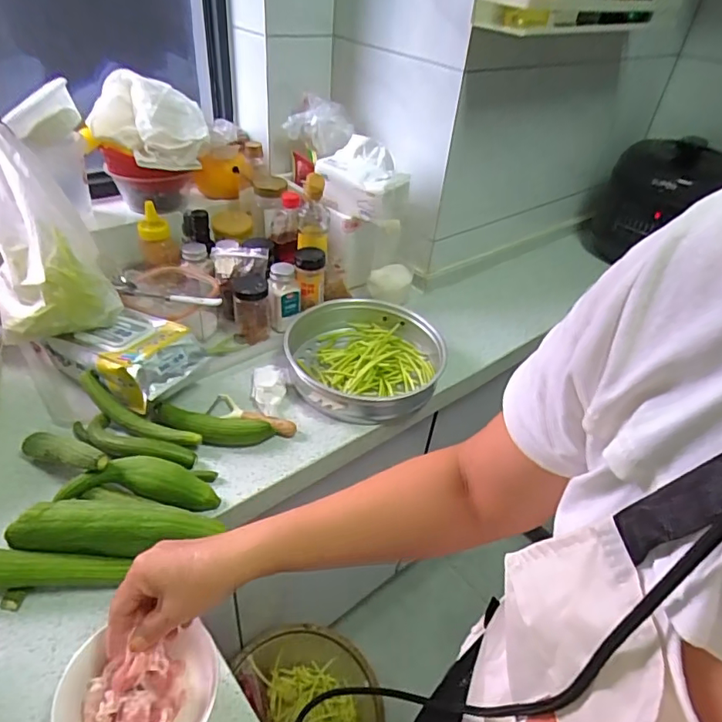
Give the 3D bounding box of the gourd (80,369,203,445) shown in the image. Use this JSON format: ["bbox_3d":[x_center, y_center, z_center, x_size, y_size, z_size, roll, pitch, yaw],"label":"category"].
[{"bbox_3d":[-0.305,0.070,0.701,0.182,0.050,0.032,21,42,15],"label":"gourd"}]

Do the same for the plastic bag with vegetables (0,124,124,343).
[{"bbox_3d":[-0.457,-0.186,0.730,0.154,0.121,0.301,-14,86,-23],"label":"plastic bag with vegetables"}]

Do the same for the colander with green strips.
[{"bbox_3d":[0.006,-0.003,0.851,0.255,0.068,0.249,4,40,-4],"label":"colander with green strips"}]

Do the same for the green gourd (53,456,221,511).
[{"bbox_3d":[-0.263,0.148,0.621,0.176,0.043,0.055,3,40,-5],"label":"green gourd"}]

